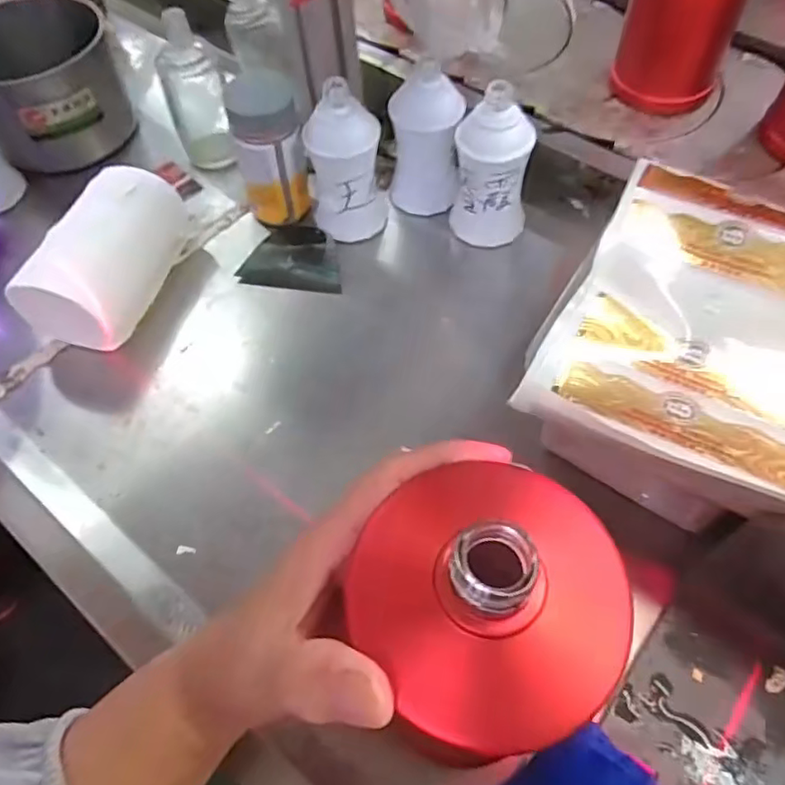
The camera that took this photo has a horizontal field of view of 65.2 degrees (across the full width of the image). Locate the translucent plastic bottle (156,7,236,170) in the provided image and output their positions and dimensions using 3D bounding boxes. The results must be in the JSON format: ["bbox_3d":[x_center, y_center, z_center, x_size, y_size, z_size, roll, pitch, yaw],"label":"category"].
[{"bbox_3d":[-0.169,-0.256,0.531,0.049,0.122,0.038,-19,61,-7],"label":"translucent plastic bottle"}]

